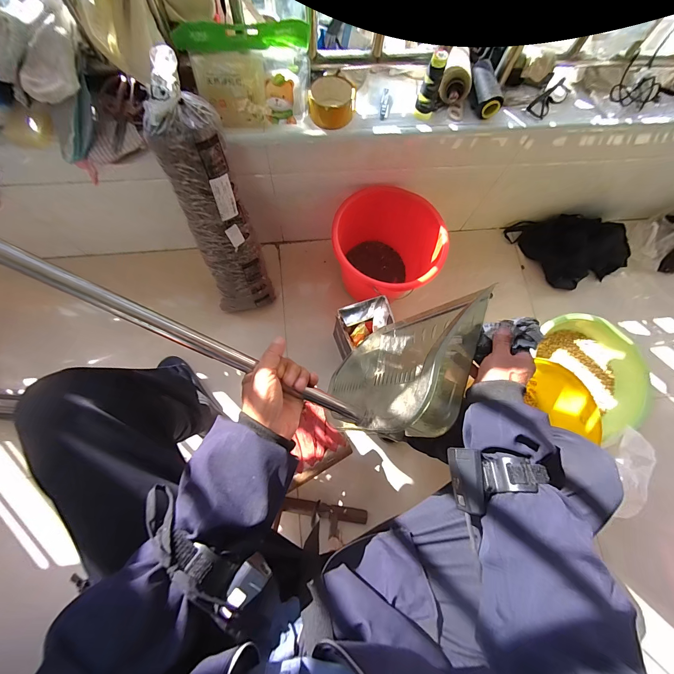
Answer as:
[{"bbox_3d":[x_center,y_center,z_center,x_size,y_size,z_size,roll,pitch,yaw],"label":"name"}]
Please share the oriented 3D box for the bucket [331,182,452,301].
[{"bbox_3d":[0.130,-0.209,0.824,0.268,0.259,0.249,1,76,-4],"label":"bucket"}]

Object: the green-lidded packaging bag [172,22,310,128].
[{"bbox_3d":[-0.158,-0.473,0.554,0.218,0.123,0.073,-8,75,-3],"label":"green-lidded packaging bag"}]

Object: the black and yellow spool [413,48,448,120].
[{"bbox_3d":[0.188,-0.495,0.593,0.038,0.110,0.044,19,76,1],"label":"black and yellow spool"}]

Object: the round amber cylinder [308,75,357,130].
[{"bbox_3d":[-0.008,-0.490,0.620,0.094,0.047,0.106,3,76,-3],"label":"round amber cylinder"}]

